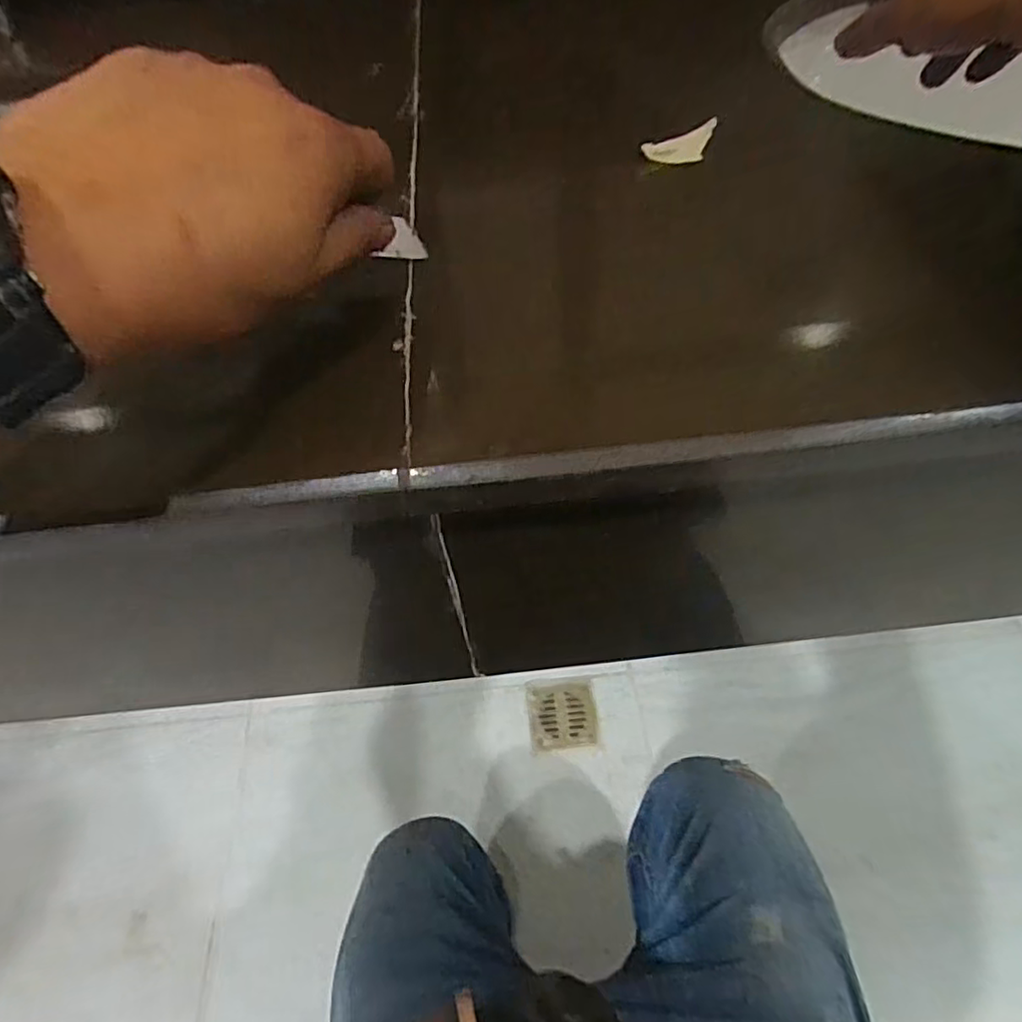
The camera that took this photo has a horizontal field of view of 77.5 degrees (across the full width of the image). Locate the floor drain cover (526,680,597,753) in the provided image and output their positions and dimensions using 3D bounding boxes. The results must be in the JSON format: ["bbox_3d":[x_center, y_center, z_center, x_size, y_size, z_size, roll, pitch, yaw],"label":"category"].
[{"bbox_3d":[0.079,0.316,0.985,0.100,0.012,0.100,-6,53,2],"label":"floor drain cover"}]

